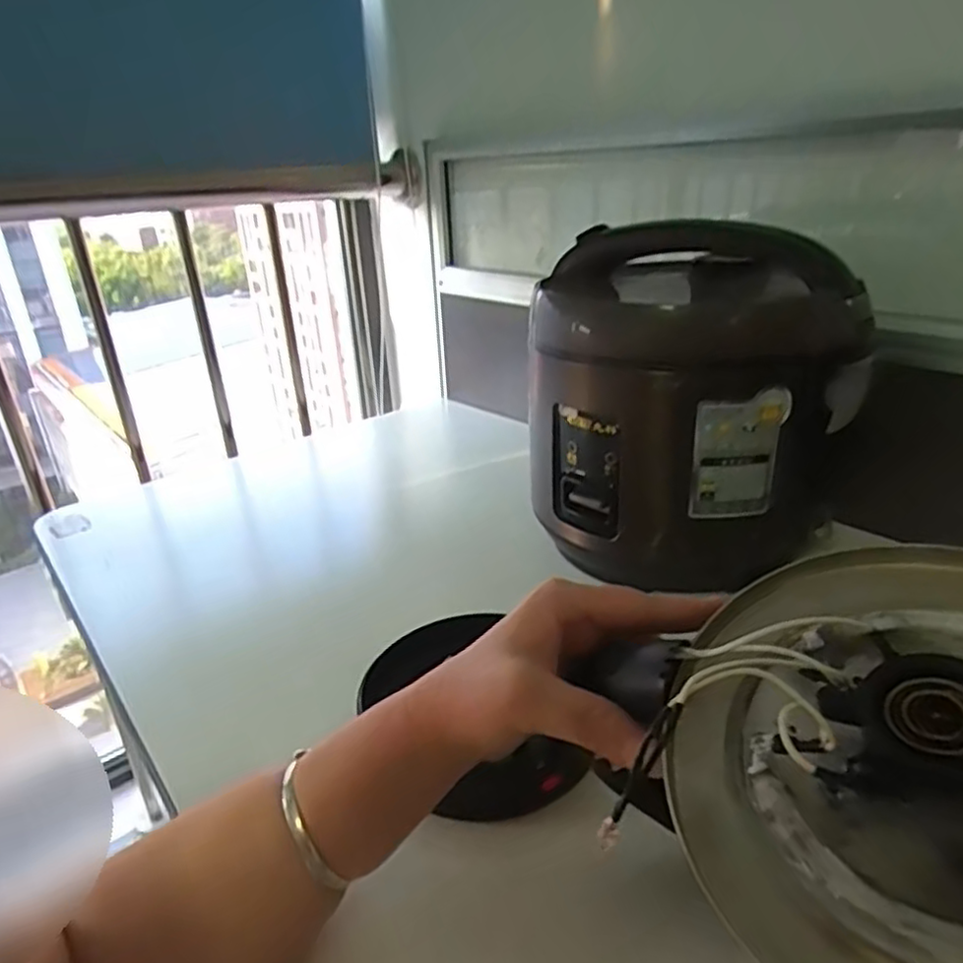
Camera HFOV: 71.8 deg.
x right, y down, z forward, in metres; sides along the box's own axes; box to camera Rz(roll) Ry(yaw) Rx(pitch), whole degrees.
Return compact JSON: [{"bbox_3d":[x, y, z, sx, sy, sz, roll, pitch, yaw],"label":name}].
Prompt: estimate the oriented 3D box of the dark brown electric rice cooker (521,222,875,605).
[{"bbox_3d":[0.156,-0.080,0.548,0.221,0.217,0.202,-4,25,-3],"label":"dark brown electric rice cooker"}]

